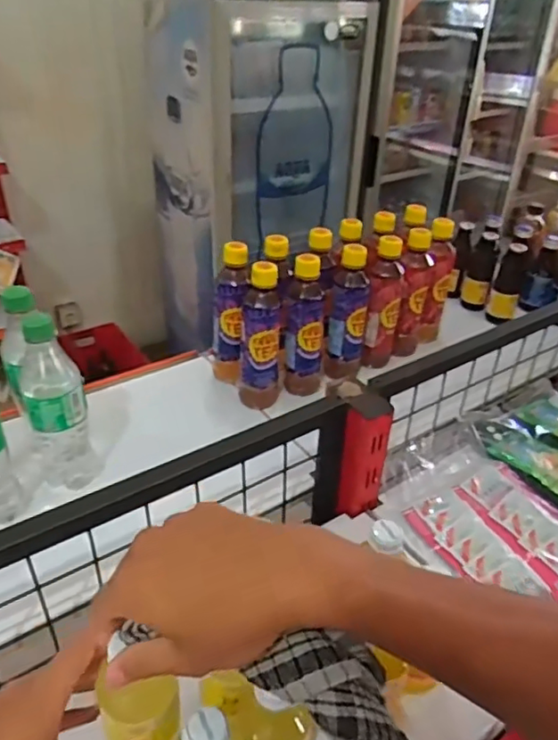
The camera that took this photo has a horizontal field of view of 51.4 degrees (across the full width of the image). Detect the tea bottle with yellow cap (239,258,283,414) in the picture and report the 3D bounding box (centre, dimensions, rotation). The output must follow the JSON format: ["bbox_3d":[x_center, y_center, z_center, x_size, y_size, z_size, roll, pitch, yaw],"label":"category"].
[{"bbox_3d":[-0.022,-0.044,0.767,0.051,0.200,0.058,5,34,4],"label":"tea bottle with yellow cap"}]

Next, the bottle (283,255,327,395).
[{"bbox_3d":[0.037,-0.059,0.799,0.059,0.199,0.062,5,34,4],"label":"bottle"}]

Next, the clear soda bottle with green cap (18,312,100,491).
[{"bbox_3d":[-0.240,0.039,0.627,0.063,0.203,0.068,-15,38,-25],"label":"clear soda bottle with green cap"}]

